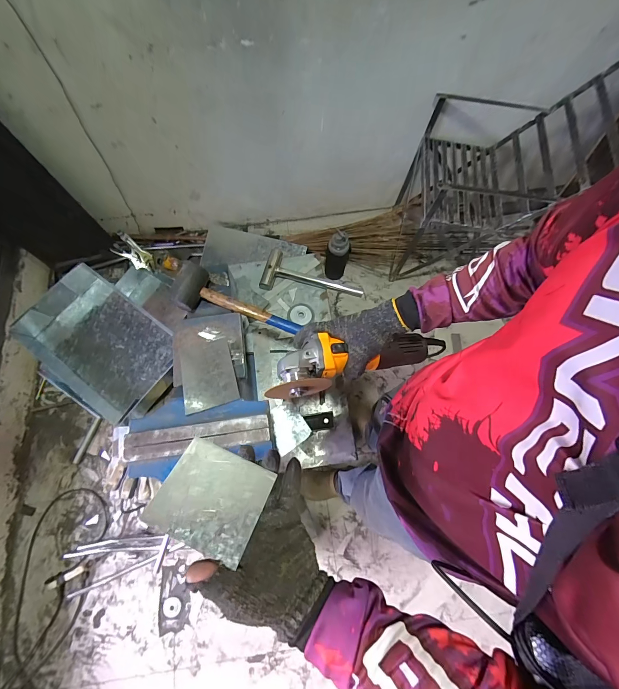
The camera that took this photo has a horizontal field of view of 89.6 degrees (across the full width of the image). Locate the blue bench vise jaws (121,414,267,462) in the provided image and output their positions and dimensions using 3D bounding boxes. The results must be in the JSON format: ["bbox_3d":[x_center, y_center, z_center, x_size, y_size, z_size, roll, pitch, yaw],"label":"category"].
[{"bbox_3d":[-0.196,0.162,0.546,0.245,0.012,0.049,-9,72,-3],"label":"blue bench vise jaws"}]

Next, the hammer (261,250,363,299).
[{"bbox_3d":[0.011,-0.208,0.916,0.301,0.059,0.112,7,72,2],"label":"hammer"}]

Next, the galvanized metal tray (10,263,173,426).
[{"bbox_3d":[-0.528,-0.005,0.785,0.387,0.077,0.257,35,76,11],"label":"galvanized metal tray"}]

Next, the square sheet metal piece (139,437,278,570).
[{"bbox_3d":[-0.105,0.164,0.340,0.106,0.006,0.096,22,48,5],"label":"square sheet metal piece"}]

